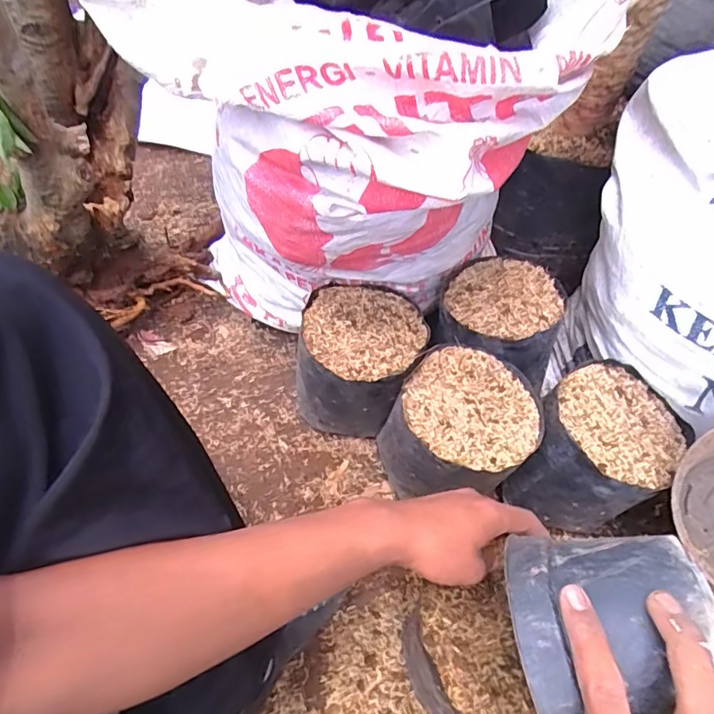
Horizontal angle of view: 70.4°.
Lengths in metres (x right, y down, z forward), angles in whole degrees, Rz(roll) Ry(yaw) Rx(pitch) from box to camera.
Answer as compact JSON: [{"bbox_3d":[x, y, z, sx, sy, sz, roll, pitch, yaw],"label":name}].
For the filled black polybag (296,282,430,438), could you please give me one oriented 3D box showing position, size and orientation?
[{"bbox_3d":[0.008,0.005,0.669,0.147,0.145,0.154,8,56,8],"label":"filled black polybag"}]

